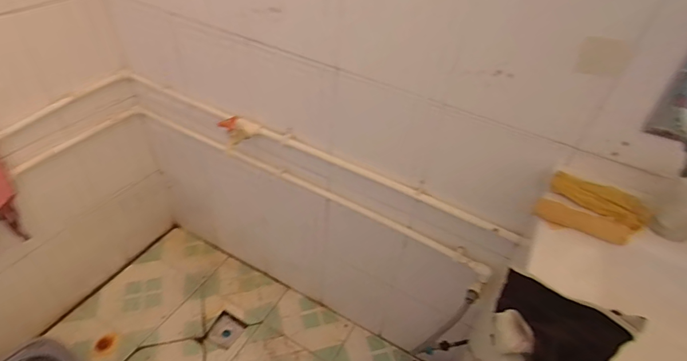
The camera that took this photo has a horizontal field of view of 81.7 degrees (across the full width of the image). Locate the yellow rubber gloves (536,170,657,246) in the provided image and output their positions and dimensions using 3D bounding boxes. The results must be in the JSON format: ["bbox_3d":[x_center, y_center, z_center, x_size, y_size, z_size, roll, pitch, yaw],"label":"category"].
[{"bbox_3d":[0.405,0.047,0.645,0.159,0.044,0.086,22,44,19],"label":"yellow rubber gloves"}]

